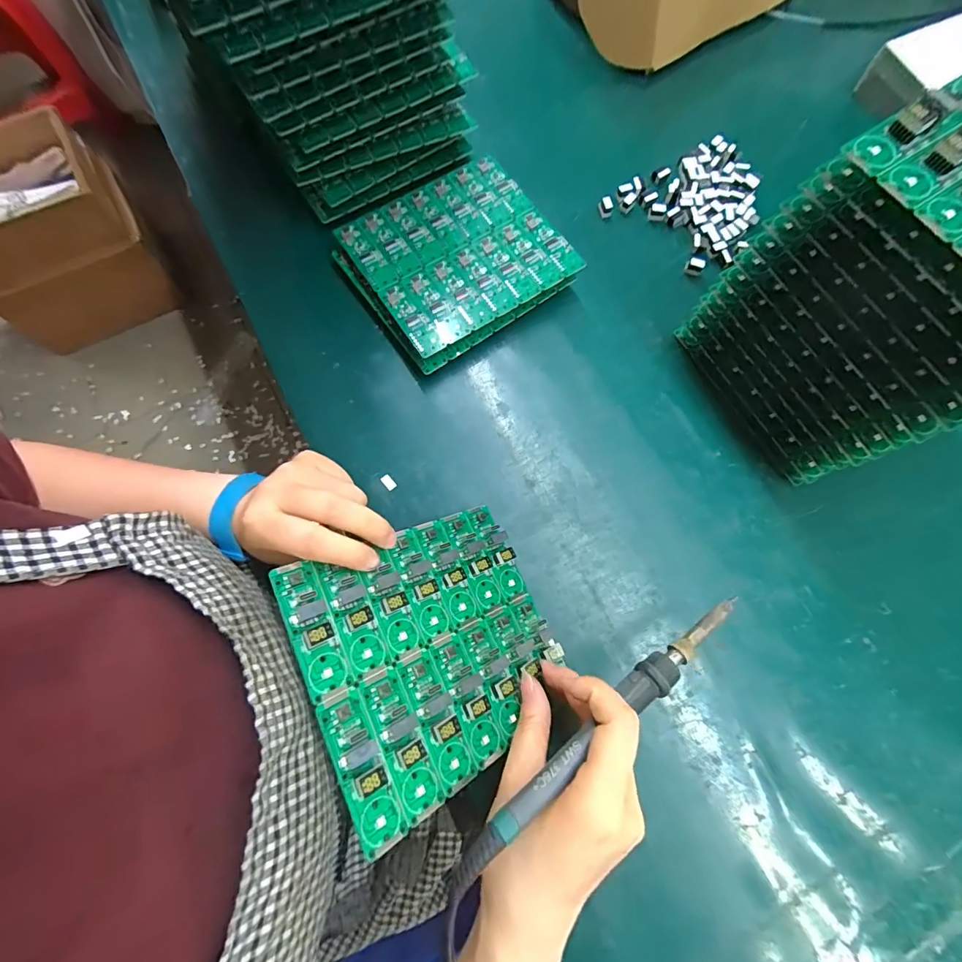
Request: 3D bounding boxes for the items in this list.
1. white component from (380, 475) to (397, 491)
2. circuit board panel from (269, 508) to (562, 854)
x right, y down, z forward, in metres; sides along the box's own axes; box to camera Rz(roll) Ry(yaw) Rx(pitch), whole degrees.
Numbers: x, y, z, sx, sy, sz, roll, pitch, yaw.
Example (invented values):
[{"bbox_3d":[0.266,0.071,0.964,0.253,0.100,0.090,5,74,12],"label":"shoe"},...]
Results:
[{"bbox_3d":[-0.068,0.001,0.323,0.007,0.004,0.012,-40,78,-10],"label":"white component"},{"bbox_3d":[-0.021,0.090,0.250,0.144,0.012,0.133,-15,72,-40],"label":"circuit board panel"}]

